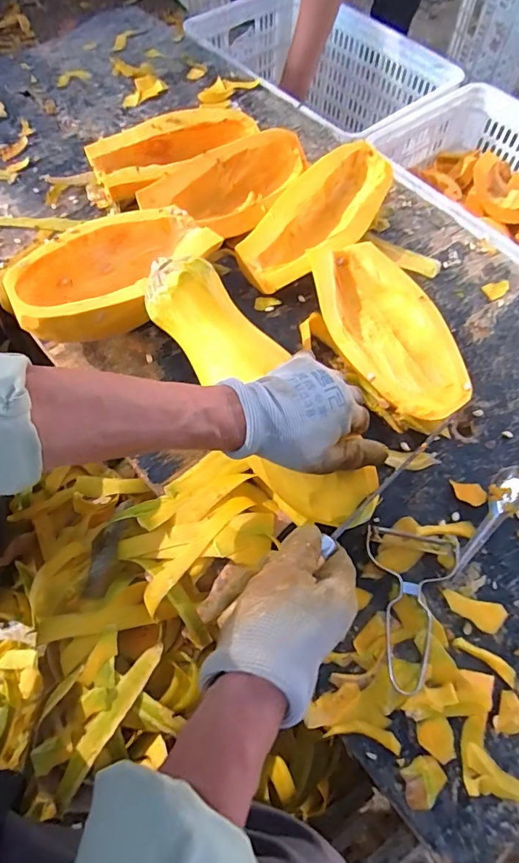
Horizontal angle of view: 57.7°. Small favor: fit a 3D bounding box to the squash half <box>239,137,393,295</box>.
[{"bbox_3d":[0.084,-0.293,0.663,0.114,0.077,0.263,37,69,17],"label":"squash half"}]

